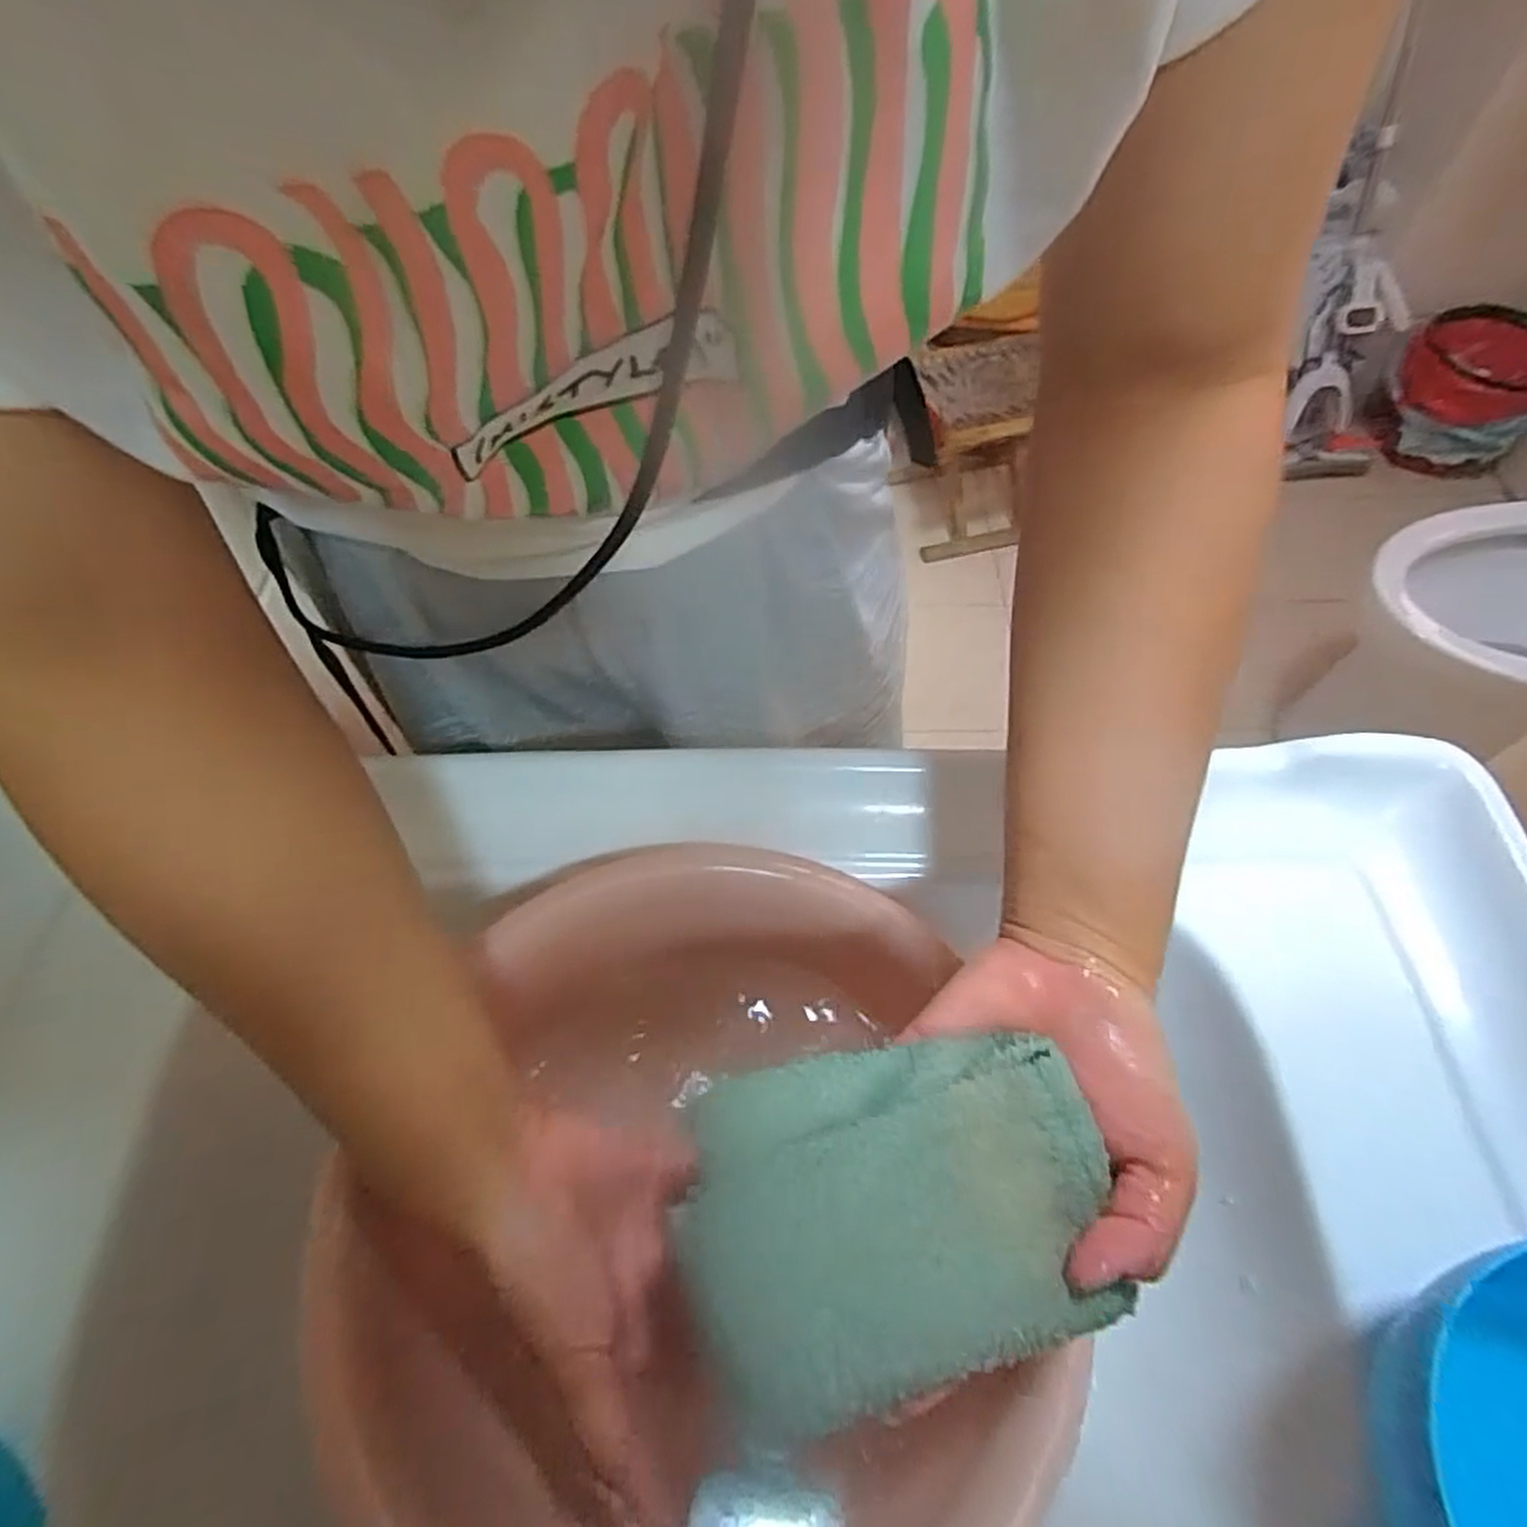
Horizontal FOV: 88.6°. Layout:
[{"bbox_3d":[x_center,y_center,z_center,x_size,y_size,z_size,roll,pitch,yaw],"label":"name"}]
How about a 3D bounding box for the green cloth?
[{"bbox_3d":[0.043,0.142,0.257,0.137,0.031,0.096,-14,60,-7],"label":"green cloth"}]

